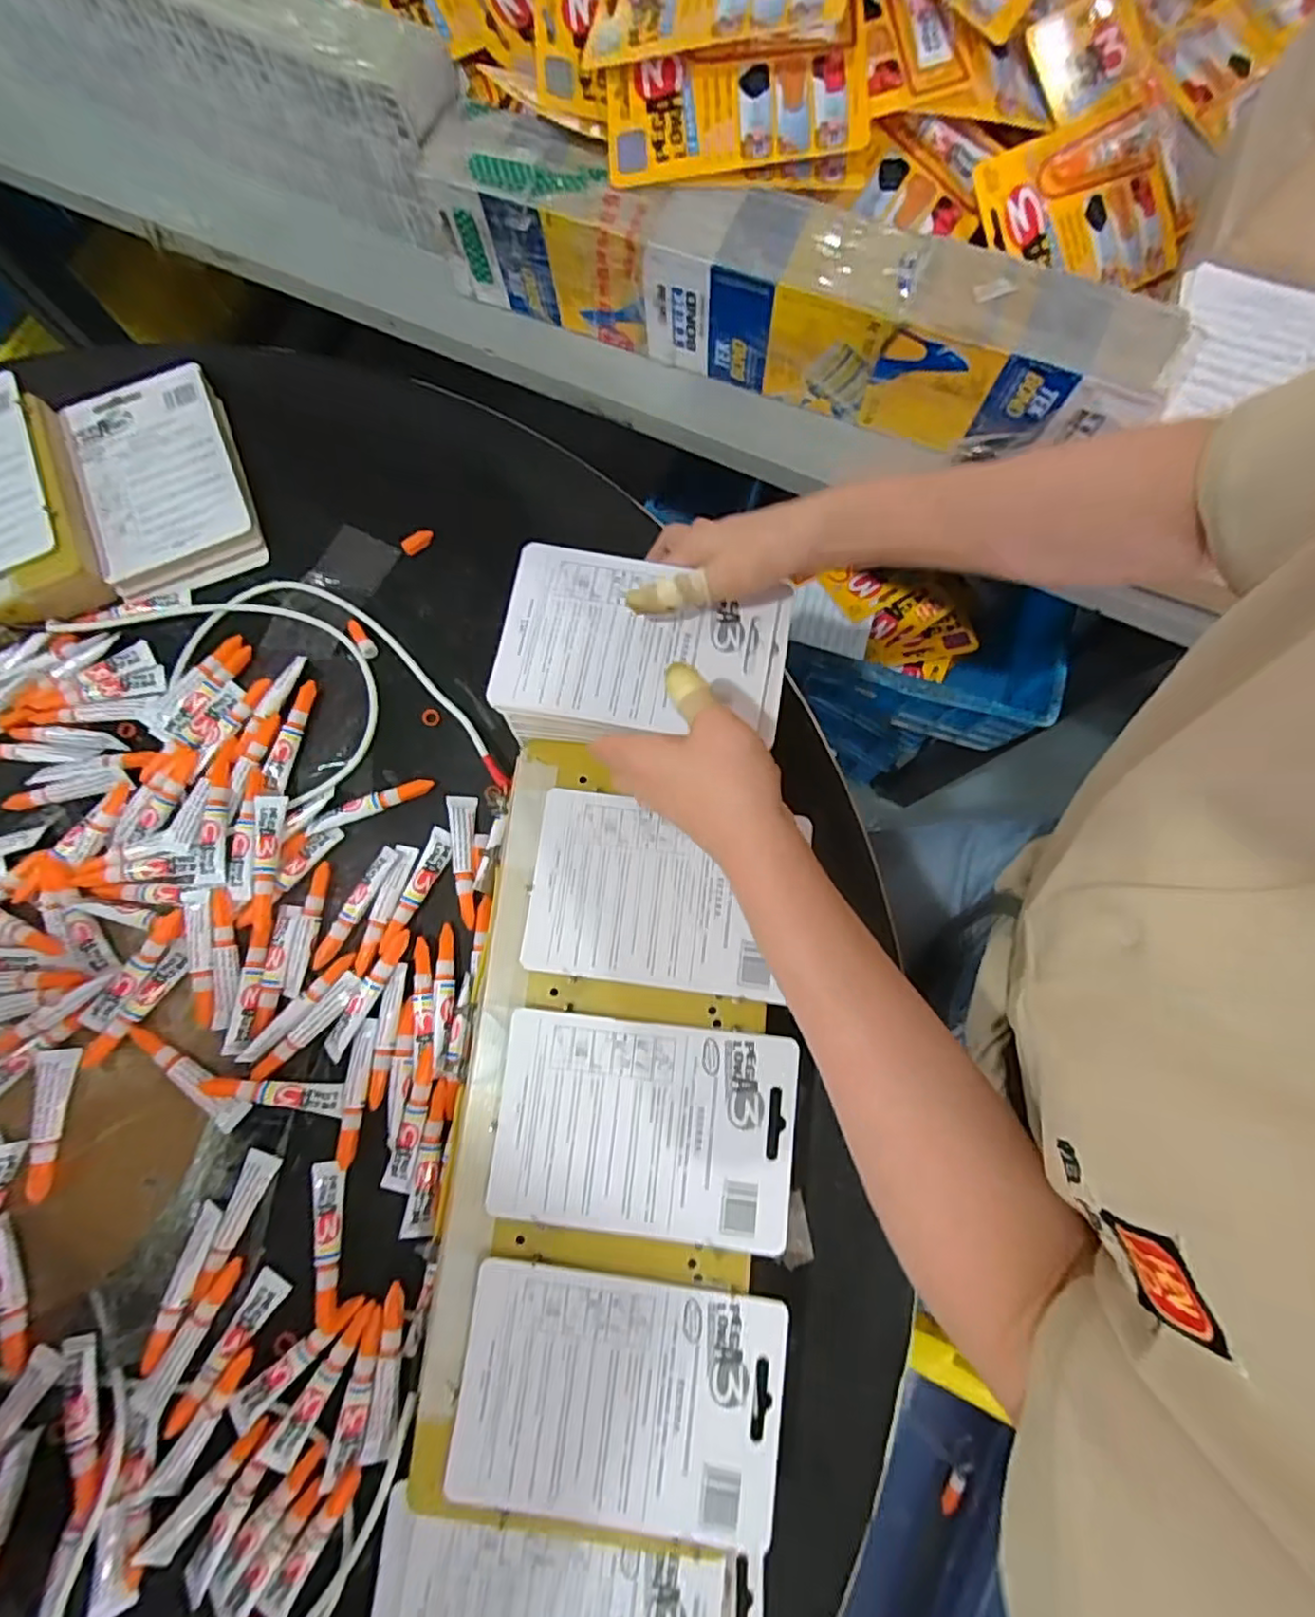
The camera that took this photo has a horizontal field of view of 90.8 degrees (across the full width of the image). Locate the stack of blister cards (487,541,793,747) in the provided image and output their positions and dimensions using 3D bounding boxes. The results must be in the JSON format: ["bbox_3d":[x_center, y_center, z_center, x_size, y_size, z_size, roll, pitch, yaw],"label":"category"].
[{"bbox_3d":[-0.009,-0.097,0.407,0.173,0.024,0.116,8,79,3],"label":"stack of blister cards"}]

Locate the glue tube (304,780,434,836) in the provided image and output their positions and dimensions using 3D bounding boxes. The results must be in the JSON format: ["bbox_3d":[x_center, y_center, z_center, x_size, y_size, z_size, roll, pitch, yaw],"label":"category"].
[{"bbox_3d":[-0.196,-0.003,0.441,0.086,0.006,0.015,-20,79,-3],"label":"glue tube"}]

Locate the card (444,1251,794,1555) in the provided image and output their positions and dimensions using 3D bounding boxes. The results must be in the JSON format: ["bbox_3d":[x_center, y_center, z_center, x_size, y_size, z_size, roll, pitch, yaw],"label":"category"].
[{"bbox_3d":[-0.020,0.306,0.336,0.164,0.007,0.112,7,79,2],"label":"card"}]

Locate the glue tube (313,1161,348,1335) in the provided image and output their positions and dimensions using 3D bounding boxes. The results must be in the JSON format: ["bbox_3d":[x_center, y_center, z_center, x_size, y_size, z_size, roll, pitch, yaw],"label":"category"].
[{"bbox_3d":[-0.195,0.259,0.383,0.021,0.007,0.087,-8,79,0],"label":"glue tube"}]

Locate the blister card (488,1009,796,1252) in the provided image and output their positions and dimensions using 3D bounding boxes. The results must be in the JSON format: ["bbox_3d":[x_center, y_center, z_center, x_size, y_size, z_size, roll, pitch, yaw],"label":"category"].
[{"bbox_3d":[-0.007,0.178,0.363,0.164,0.005,0.111,6,79,2],"label":"blister card"}]

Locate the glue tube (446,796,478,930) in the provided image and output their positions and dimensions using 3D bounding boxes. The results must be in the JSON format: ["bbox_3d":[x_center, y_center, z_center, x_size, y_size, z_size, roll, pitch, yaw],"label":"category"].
[{"bbox_3d":[-0.130,0.034,0.429,0.019,0.006,0.087,-4,79,1],"label":"glue tube"}]

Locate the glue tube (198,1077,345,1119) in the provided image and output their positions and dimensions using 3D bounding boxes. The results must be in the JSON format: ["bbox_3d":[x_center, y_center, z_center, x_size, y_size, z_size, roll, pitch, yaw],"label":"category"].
[{"bbox_3d":[-0.237,0.174,0.400,0.084,0.009,0.017,10,80,3],"label":"glue tube"}]

